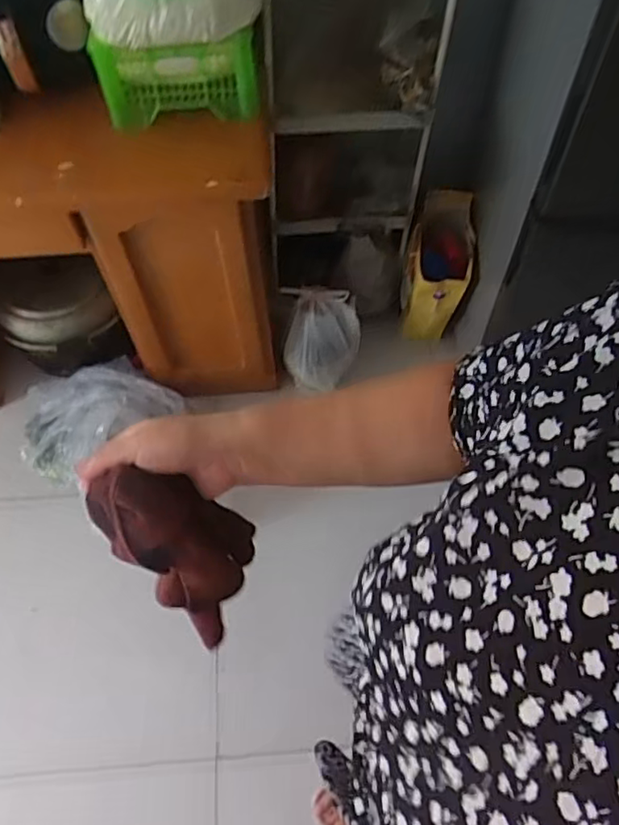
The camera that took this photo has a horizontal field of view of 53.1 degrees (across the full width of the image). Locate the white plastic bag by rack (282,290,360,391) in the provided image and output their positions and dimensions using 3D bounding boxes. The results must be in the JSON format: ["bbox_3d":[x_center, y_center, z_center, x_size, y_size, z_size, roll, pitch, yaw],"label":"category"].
[{"bbox_3d":[0.033,-0.174,1.495,0.190,0.209,0.165,4,60,5],"label":"white plastic bag by rack"}]

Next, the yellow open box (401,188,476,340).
[{"bbox_3d":[0.325,-0.375,1.563,0.153,0.253,0.283,11,61,9],"label":"yellow open box"}]

